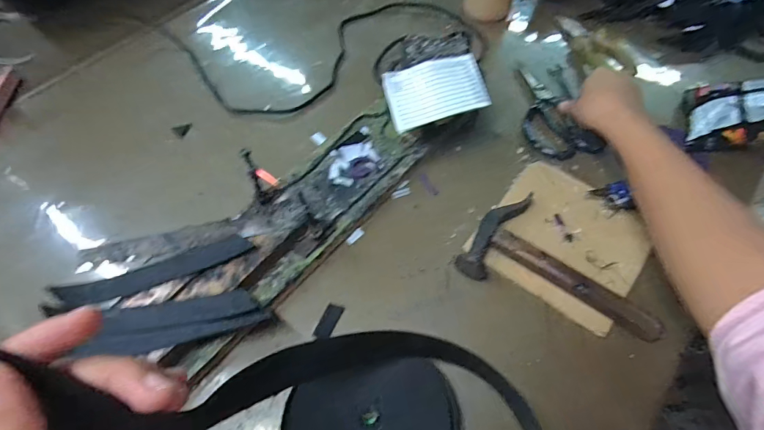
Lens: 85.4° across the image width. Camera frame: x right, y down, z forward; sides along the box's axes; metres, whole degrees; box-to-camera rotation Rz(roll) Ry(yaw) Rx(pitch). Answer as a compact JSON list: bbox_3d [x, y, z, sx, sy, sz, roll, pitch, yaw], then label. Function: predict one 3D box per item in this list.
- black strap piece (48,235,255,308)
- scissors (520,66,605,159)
[{"bbox_3d":[-0.203,0.047,0.378,0.156,0.033,0.024,-23,59,-12],"label":"black strap piece"},{"bbox_3d":[0.215,-0.139,0.549,0.082,0.011,0.168,-14,58,-4],"label":"scissors"}]

